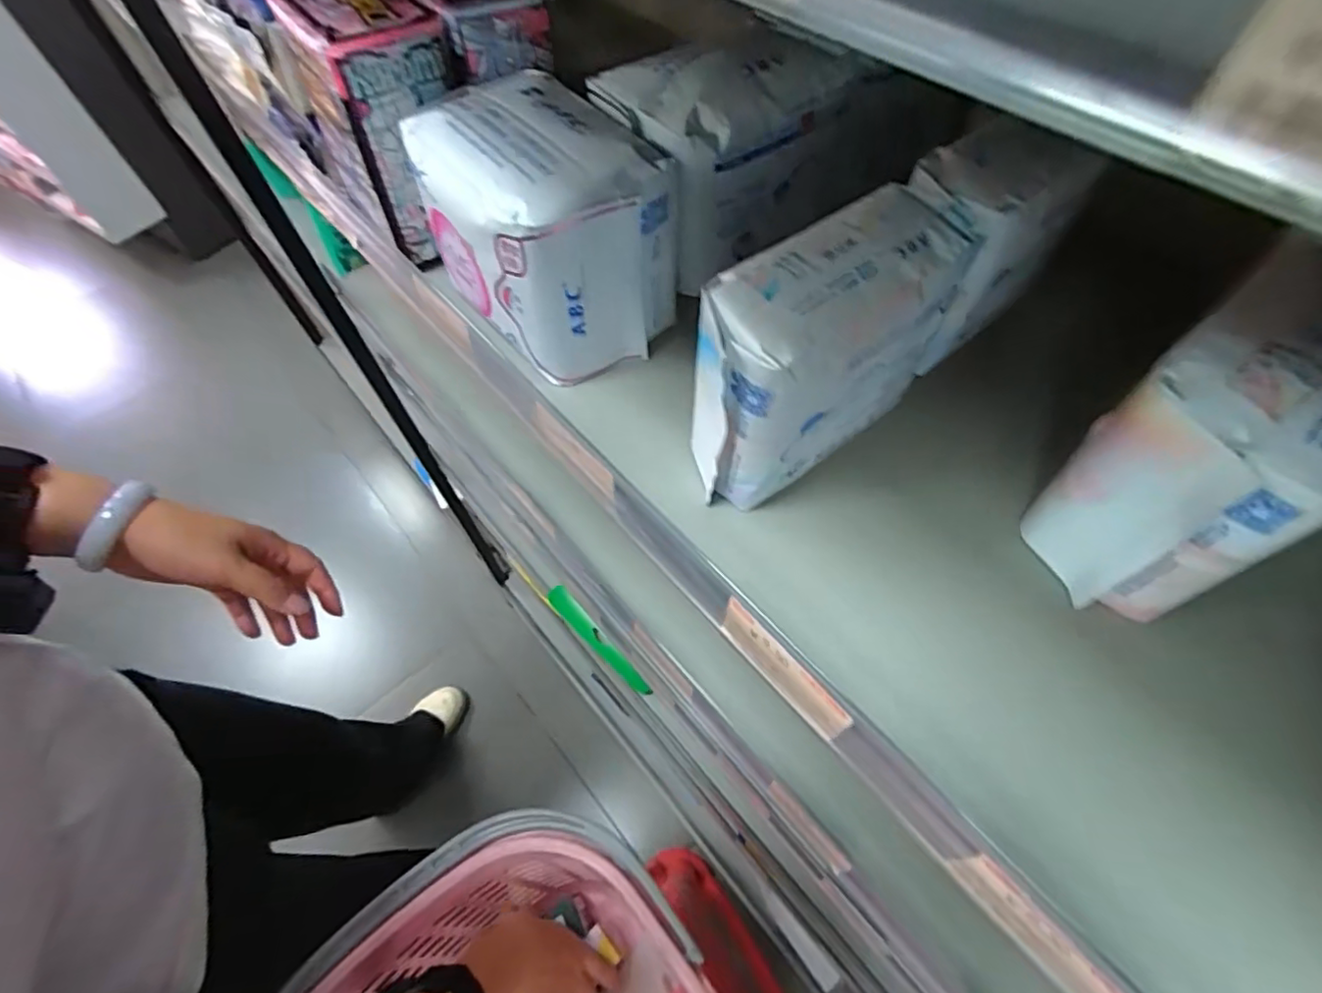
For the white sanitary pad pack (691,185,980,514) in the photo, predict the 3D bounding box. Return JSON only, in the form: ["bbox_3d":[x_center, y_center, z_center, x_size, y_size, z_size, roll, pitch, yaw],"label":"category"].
[{"bbox_3d":[0.056,-0.051,0.221,0.105,0.078,0.051,-34,63,-18],"label":"white sanitary pad pack"}]

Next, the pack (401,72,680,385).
[{"bbox_3d":[-0.052,-0.122,0.272,0.081,0.082,0.112,-39,65,-20],"label":"pack"}]

